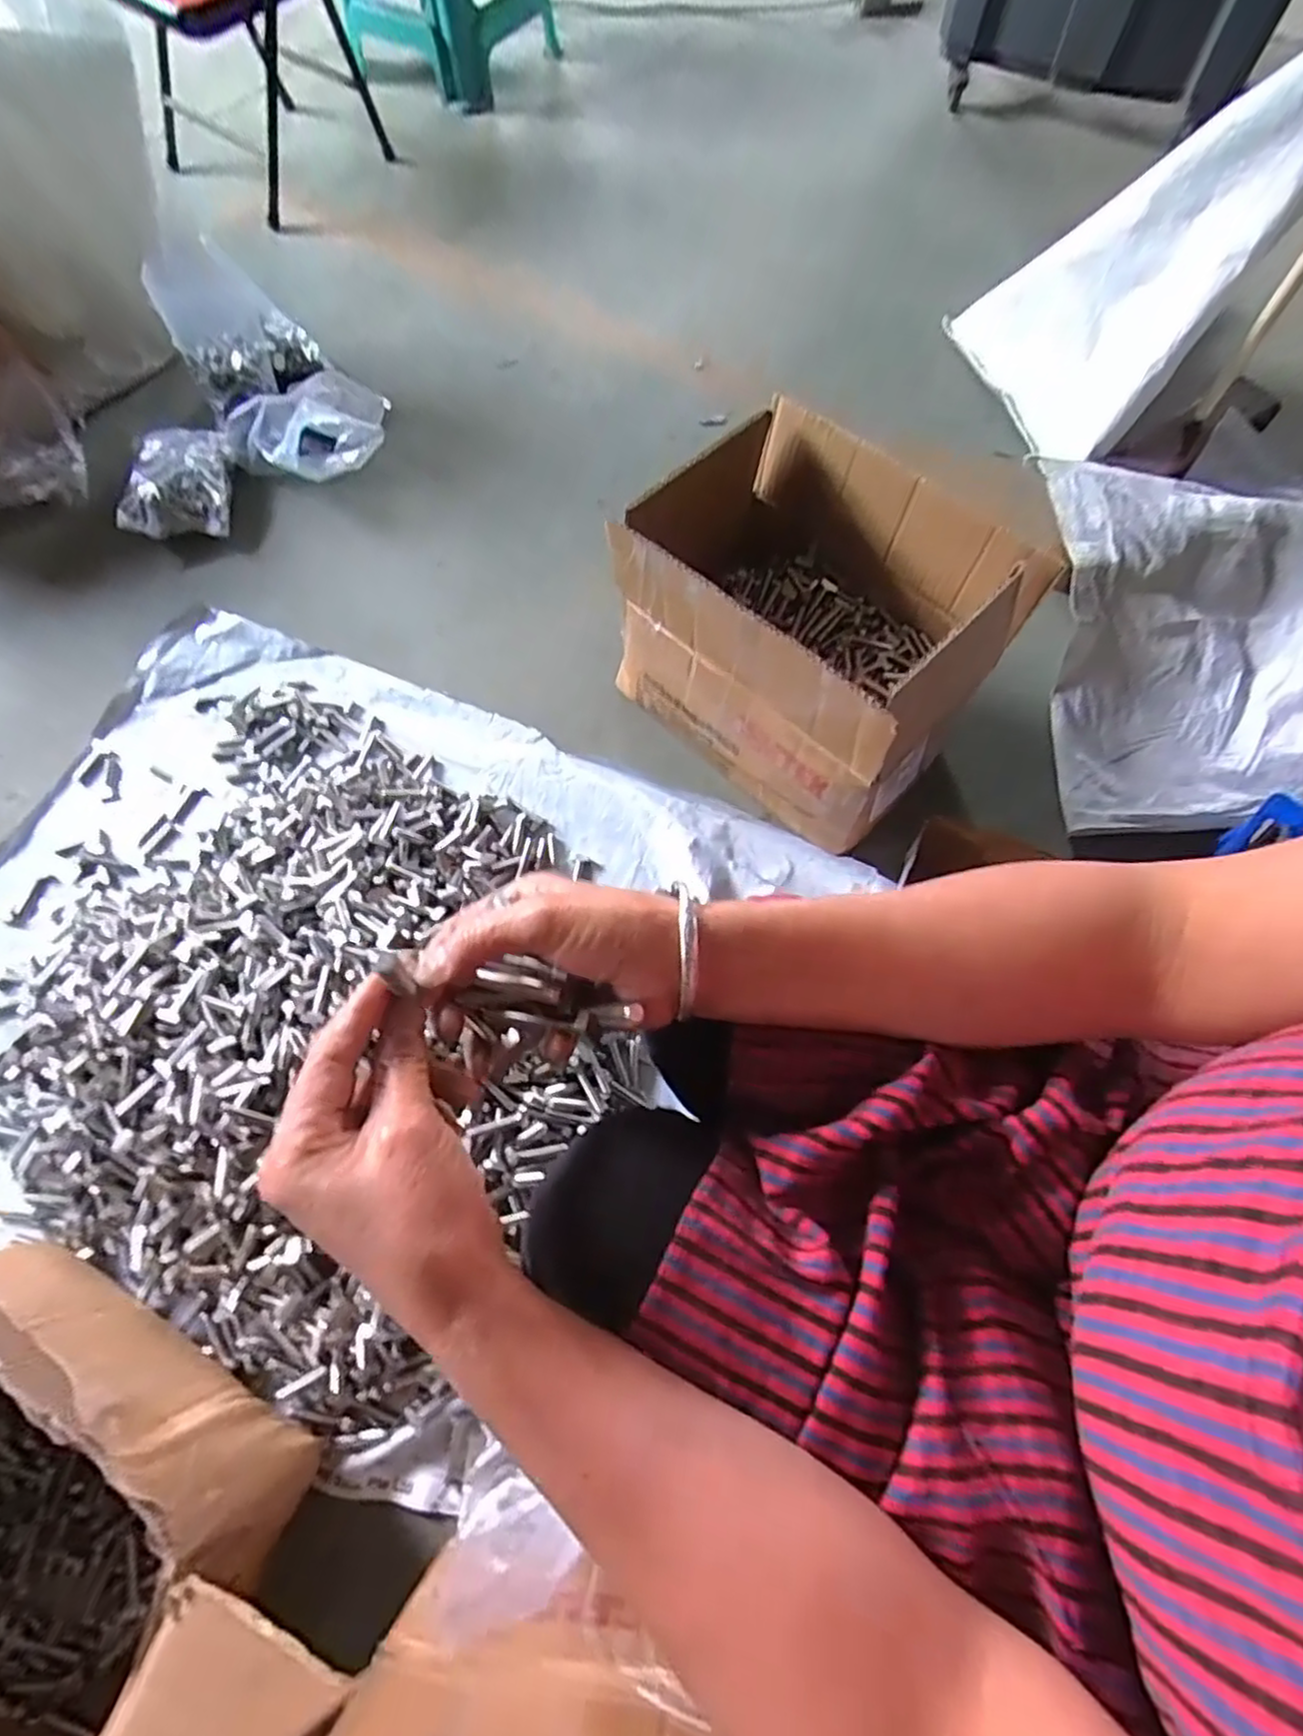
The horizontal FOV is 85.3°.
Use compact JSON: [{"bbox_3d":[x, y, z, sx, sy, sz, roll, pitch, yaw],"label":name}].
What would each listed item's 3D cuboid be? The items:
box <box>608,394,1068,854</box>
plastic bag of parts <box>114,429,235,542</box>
[{"bbox_3d":[0.160,-0.244,0.727,0.251,0.230,0.351,-42,73,-15],"label":"box"},{"bbox_3d":[-0.660,-0.541,0.995,0.129,0.055,0.170,-3,68,-1],"label":"plastic bag of parts"}]

